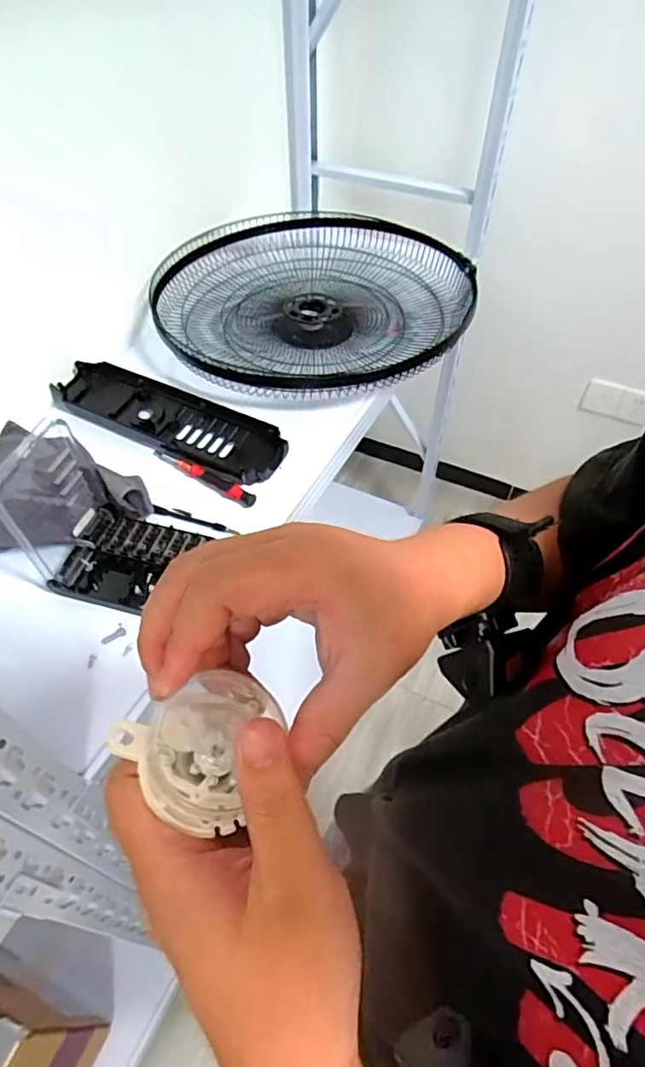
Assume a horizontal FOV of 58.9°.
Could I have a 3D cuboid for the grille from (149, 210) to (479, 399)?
[{"bbox_3d":[-0.018,-0.363,0.902,0.482,0.073,0.478,17,53,13],"label":"grille"}]

